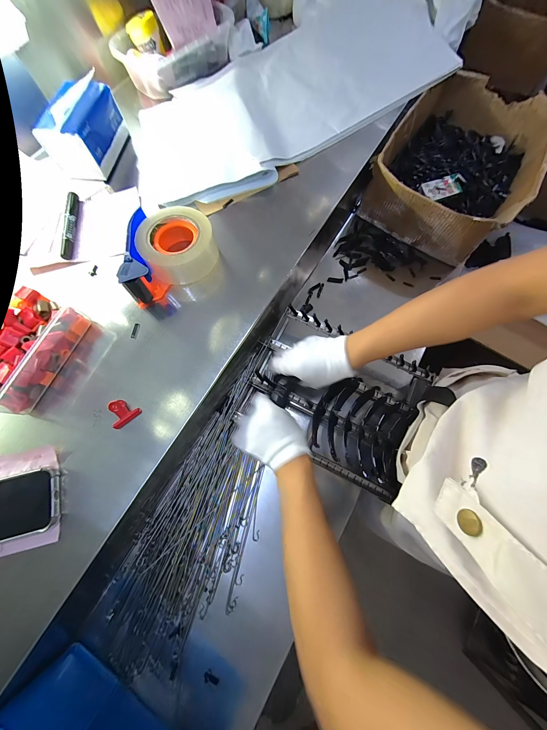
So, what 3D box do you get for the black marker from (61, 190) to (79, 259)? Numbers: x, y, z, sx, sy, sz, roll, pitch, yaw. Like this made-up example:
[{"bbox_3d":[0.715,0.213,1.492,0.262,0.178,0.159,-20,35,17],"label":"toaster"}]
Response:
[{"bbox_3d":[-0.373,-0.259,0.478,0.016,0.018,0.148,-6,73,-2],"label":"black marker"}]

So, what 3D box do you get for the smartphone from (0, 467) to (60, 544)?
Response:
[{"bbox_3d":[-0.356,0.186,0.328,0.157,0.010,0.075,-14,73,-4],"label":"smartphone"}]

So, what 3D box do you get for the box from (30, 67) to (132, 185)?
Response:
[{"bbox_3d":[-0.365,-0.458,0.499,0.091,0.084,0.150,8,73,3],"label":"box"}]

